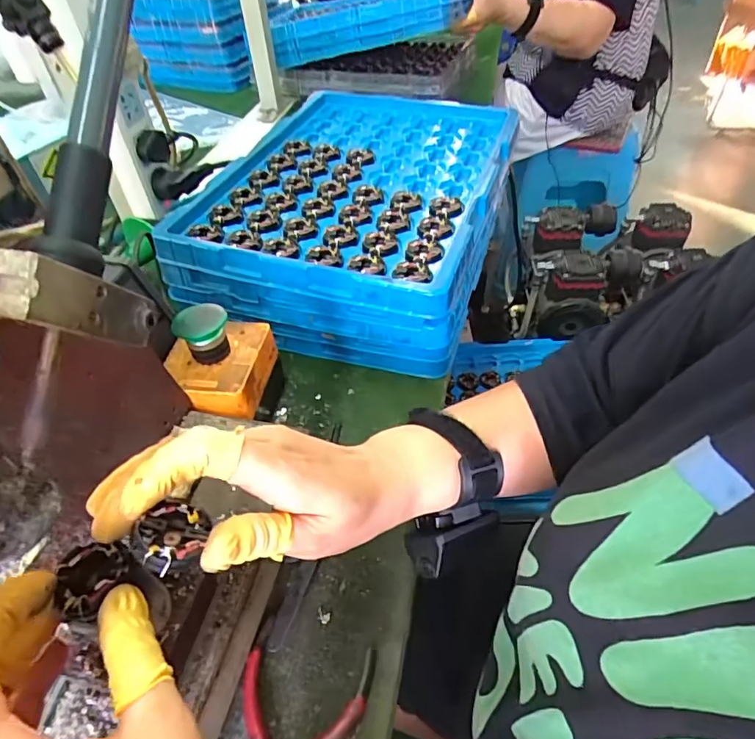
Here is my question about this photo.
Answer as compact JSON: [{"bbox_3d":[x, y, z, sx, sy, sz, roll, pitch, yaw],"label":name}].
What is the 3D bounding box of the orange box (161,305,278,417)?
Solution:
[{"bbox_3d":[-0.123,-0.014,0.382,0.072,0.059,0.080,9,48,13],"label":"orange box"}]

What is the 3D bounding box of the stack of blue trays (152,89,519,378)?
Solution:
[{"bbox_3d":[-0.013,-0.179,0.556,0.272,0.100,0.378,11,49,14],"label":"stack of blue trays"}]

